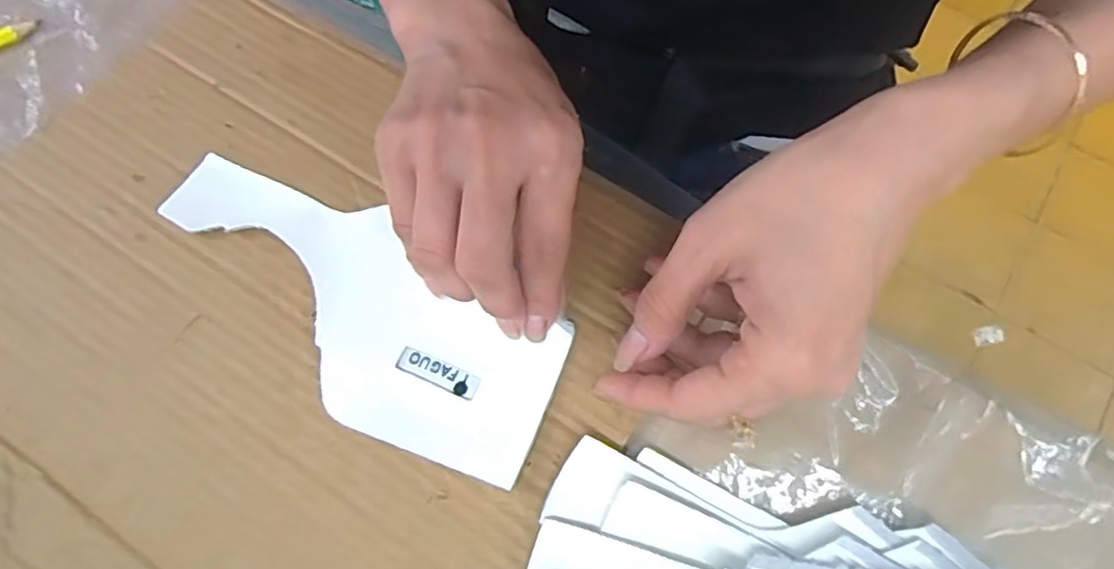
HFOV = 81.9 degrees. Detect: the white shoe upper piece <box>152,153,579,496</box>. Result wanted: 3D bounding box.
[{"bbox_3d":[-0.086,0.006,0.266,0.188,0.006,0.074,32,72,10],"label":"white shoe upper piece"}]

